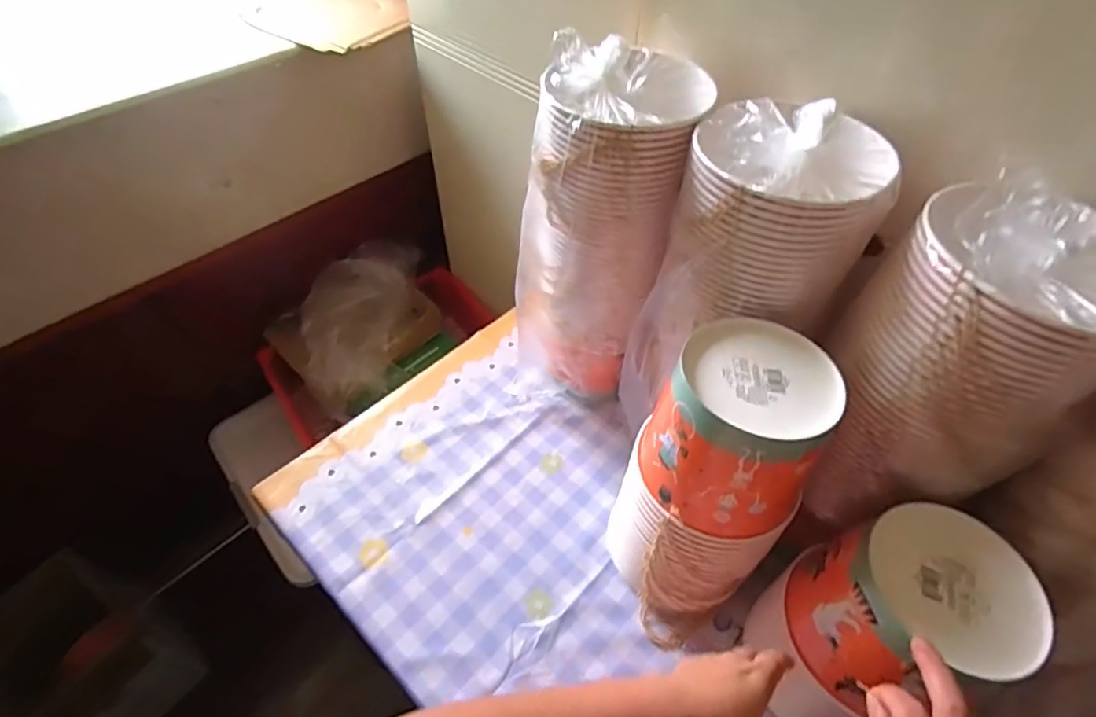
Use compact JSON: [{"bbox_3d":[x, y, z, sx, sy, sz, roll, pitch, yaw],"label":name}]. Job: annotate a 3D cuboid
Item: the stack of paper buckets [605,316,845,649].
[{"bbox_3d":[0.160,0.136,0.570,0.169,0.326,0.154,-30,57,-22],"label":"stack of paper buckets"}]

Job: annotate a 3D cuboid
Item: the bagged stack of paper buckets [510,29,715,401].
[{"bbox_3d":[0.064,-0.132,0.699,0.169,0.440,0.172,17,53,13],"label":"bagged stack of paper buckets"}]

